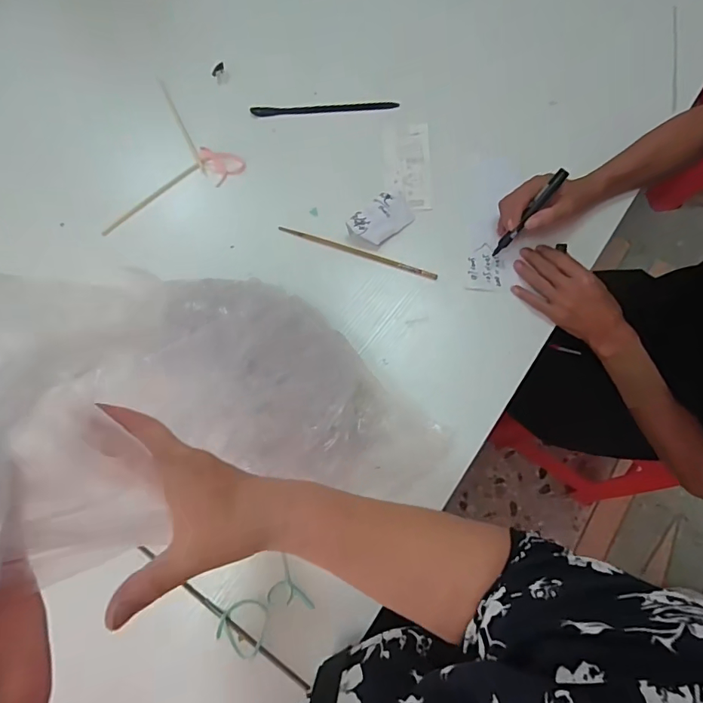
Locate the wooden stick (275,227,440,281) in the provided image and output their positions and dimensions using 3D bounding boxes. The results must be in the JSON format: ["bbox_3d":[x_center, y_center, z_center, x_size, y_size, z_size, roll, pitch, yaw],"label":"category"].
[{"bbox_3d":[0.007,-0.137,0.629,0.228,0.008,0.013,19,75,7],"label":"wooden stick"}]

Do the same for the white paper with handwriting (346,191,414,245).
[{"bbox_3d":[0.044,-0.185,0.635,0.093,0.023,0.056,-42,77,-10],"label":"white paper with handwriting"}]

